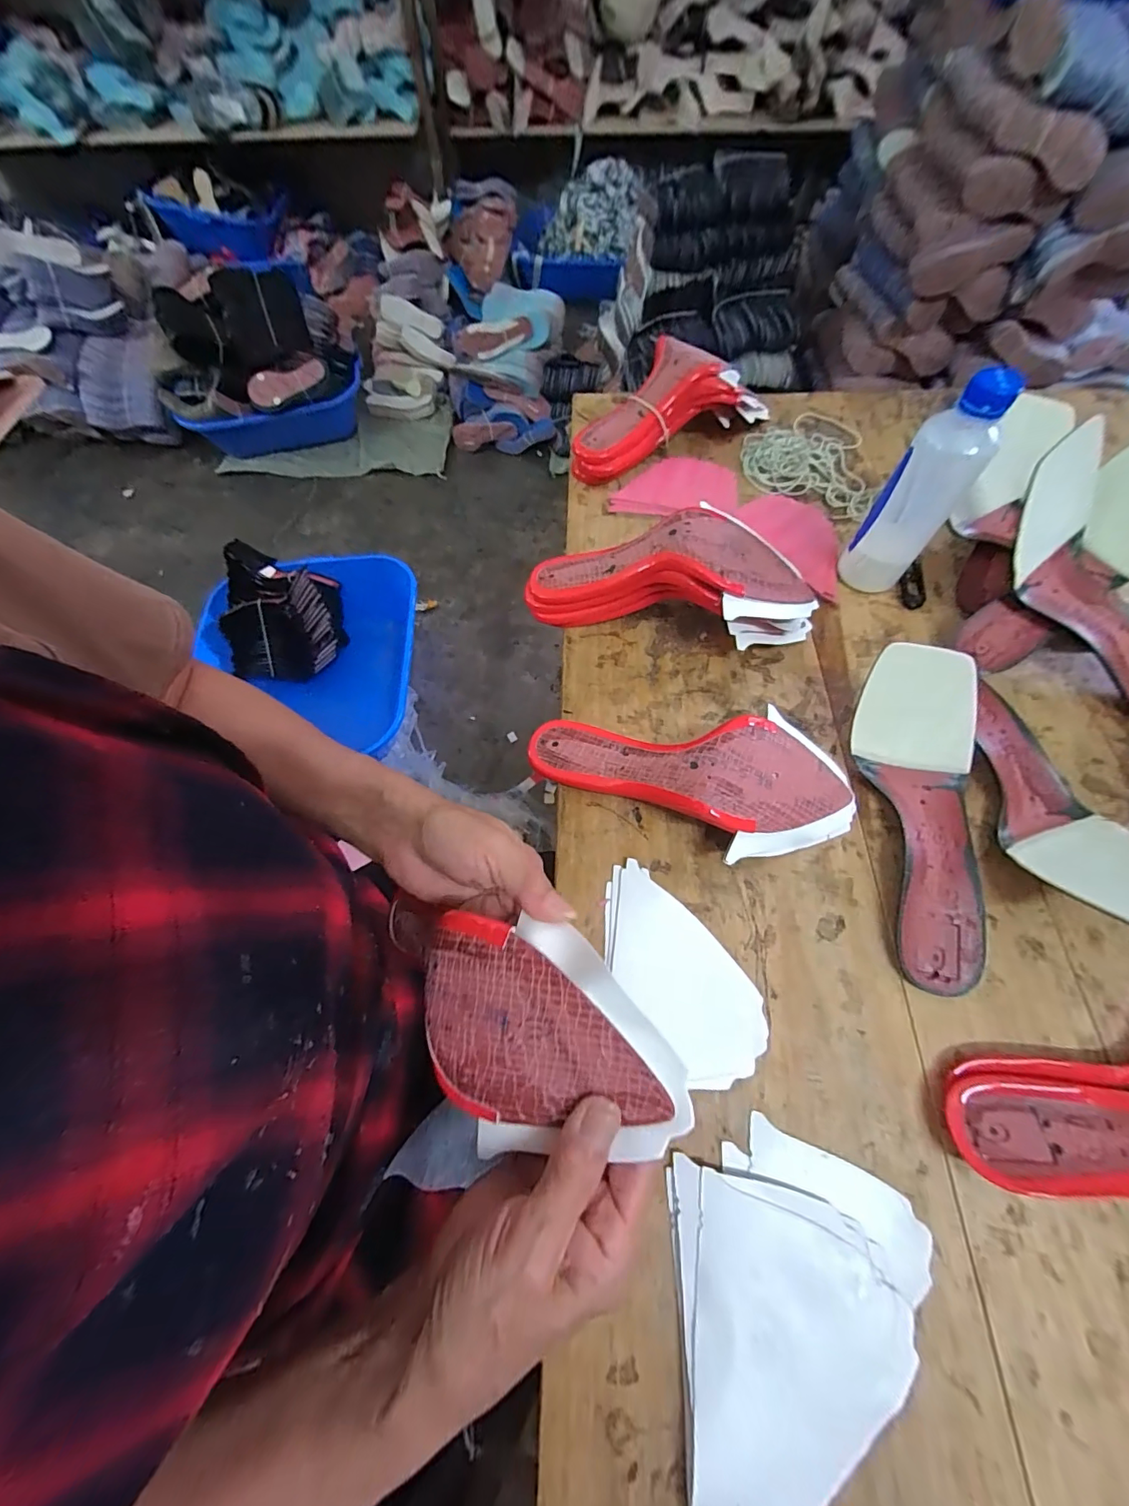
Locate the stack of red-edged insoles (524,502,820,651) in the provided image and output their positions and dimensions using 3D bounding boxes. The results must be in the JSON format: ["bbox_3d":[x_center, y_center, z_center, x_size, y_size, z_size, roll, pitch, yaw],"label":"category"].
[{"bbox_3d":[0.101,-0.158,0.435,0.263,0.086,0.098,14,65,7],"label":"stack of red-edged insoles"}]

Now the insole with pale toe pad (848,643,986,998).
[{"bbox_3d":[0.272,0.044,0.355,0.089,0.049,0.245,3,77,2],"label":"insole with pale toe pad"}]

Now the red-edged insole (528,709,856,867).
[{"bbox_3d":[0.097,0.022,0.362,0.252,0.061,0.109,3,65,2],"label":"red-edged insole"}]

